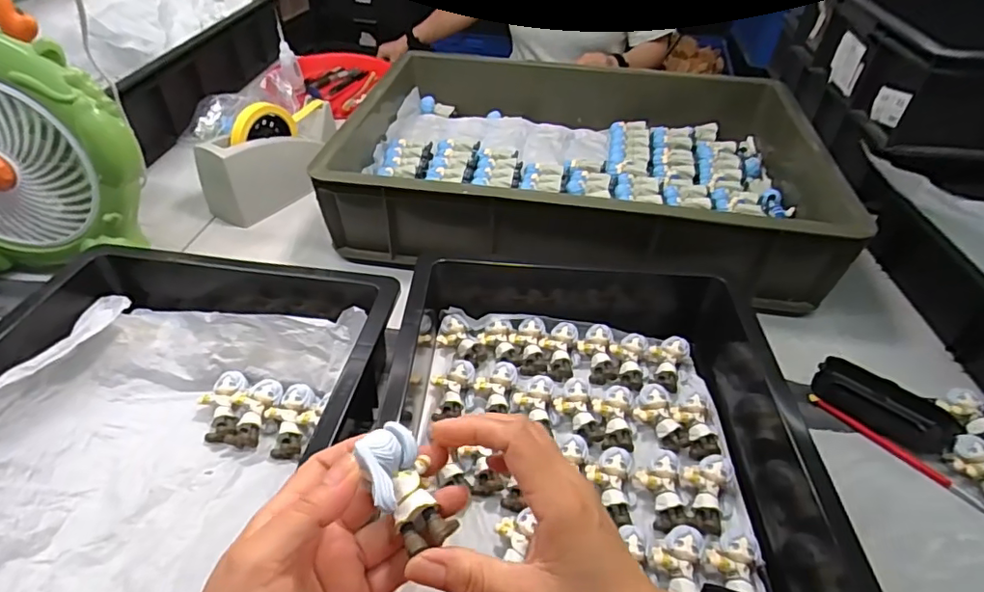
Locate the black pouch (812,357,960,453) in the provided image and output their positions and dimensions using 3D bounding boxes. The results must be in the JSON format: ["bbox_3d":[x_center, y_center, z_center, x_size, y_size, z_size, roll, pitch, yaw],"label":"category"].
[{"bbox_3d":[0.362,0.100,0.502,0.110,0.026,0.044,32,50,29],"label":"black pouch"}]

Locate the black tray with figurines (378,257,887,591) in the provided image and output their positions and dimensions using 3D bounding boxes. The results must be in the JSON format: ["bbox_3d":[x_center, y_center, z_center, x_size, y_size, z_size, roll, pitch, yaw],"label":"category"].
[{"bbox_3d":[0.080,0.126,0.410,0.311,0.092,0.492,4,42,2],"label":"black tray with figurines"}]

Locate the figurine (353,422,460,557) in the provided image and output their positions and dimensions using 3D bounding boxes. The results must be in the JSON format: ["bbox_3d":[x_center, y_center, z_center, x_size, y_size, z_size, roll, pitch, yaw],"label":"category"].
[{"bbox_3d":[-0.040,0.087,0.250,0.031,0.025,0.056,-17,45,-20],"label":"figurine"}]

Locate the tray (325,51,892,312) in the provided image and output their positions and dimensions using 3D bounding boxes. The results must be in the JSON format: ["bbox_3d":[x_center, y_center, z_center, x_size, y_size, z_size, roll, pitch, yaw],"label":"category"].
[{"bbox_3d":[0.119,-0.185,0.732,0.589,0.108,0.403,10,42,8],"label":"tray"}]

